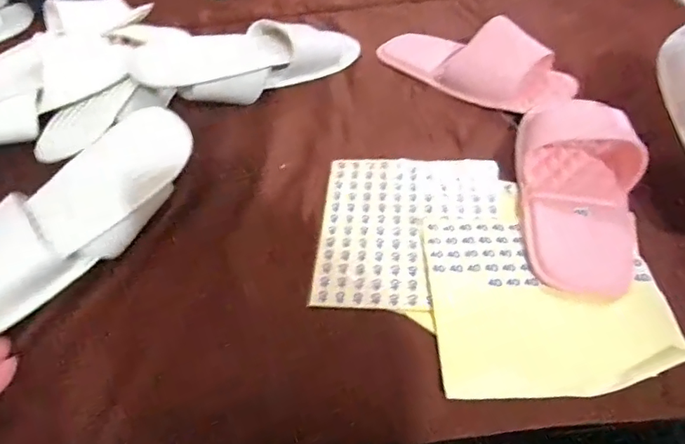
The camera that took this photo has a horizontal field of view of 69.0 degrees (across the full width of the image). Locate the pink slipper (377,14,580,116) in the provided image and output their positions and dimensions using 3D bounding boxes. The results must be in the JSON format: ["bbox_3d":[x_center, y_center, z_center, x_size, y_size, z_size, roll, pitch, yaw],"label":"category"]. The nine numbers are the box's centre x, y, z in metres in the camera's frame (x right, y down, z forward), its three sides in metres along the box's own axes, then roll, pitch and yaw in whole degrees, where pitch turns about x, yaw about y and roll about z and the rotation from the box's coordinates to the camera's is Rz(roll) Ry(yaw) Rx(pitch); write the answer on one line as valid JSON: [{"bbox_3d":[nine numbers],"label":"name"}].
[{"bbox_3d":[0.150,-0.189,0.568,0.096,0.058,0.214,-37,55,-26],"label":"pink slipper"}]

